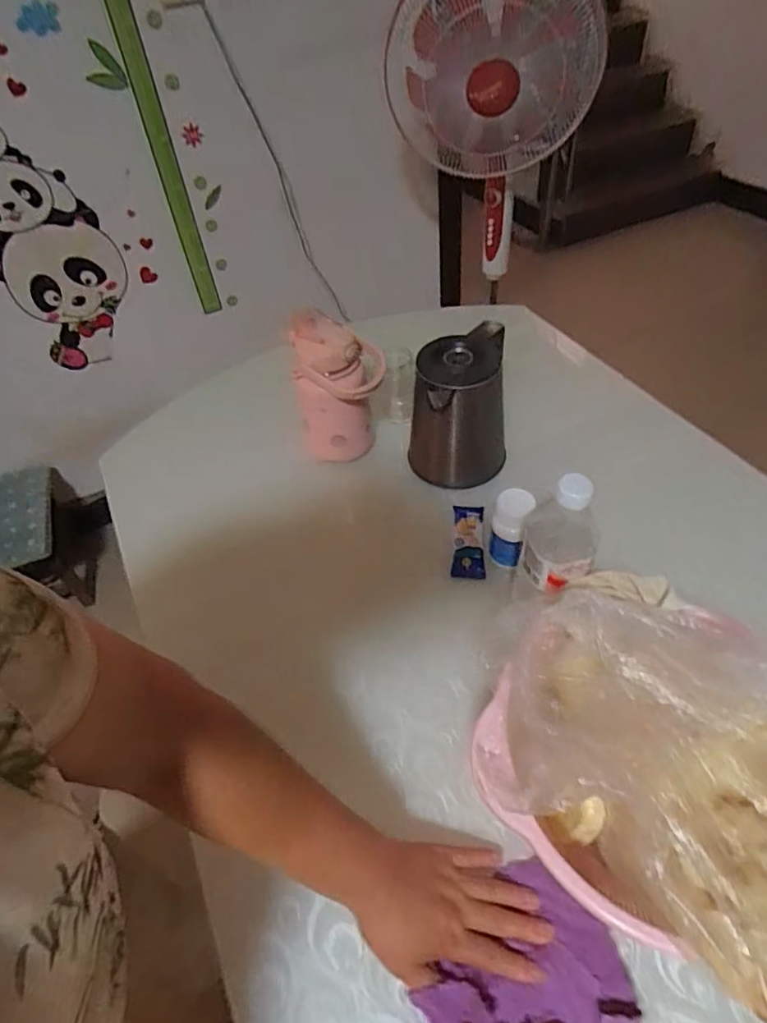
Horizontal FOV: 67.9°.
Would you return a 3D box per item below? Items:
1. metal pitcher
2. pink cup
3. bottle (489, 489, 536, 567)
[{"bbox_3d":[0.107,-0.155,0.834,0.138,0.175,0.164,-3,49,4],"label":"metal pitcher"},{"bbox_3d":[-0.059,-0.174,0.834,0.123,0.216,0.085,4,49,10],"label":"pink cup"},{"bbox_3d":[0.158,0.025,0.710,0.048,0.102,0.046,18,53,21],"label":"bottle"}]

